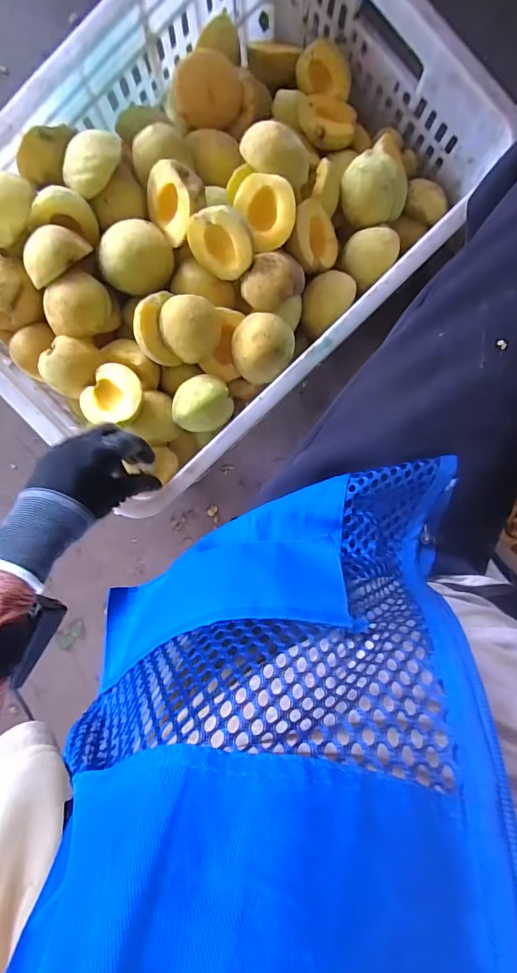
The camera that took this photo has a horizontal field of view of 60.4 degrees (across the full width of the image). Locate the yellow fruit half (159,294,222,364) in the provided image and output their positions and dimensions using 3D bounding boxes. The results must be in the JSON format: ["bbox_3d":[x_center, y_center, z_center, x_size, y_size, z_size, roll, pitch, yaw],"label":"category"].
[{"bbox_3d":[-0.065,-0.153,0.425,0.057,0.038,0.056,0,96,-2],"label":"yellow fruit half"}]

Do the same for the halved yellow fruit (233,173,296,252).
[{"bbox_3d":[0.009,-0.259,0.422,0.055,0.023,0.061,12,121,14],"label":"halved yellow fruit"}]

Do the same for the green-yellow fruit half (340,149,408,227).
[{"bbox_3d":[0.120,-0.309,0.470,0.068,0.047,0.057,34,95,-3],"label":"green-yellow fruit half"}]

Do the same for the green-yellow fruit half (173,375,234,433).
[{"bbox_3d":[-0.054,-0.080,0.438,0.054,0.036,0.056,0,96,0],"label":"green-yellow fruit half"}]

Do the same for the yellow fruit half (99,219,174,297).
[{"bbox_3d":[-0.119,-0.223,0.430,0.064,0.030,0.066,0,96,0],"label":"yellow fruit half"}]

